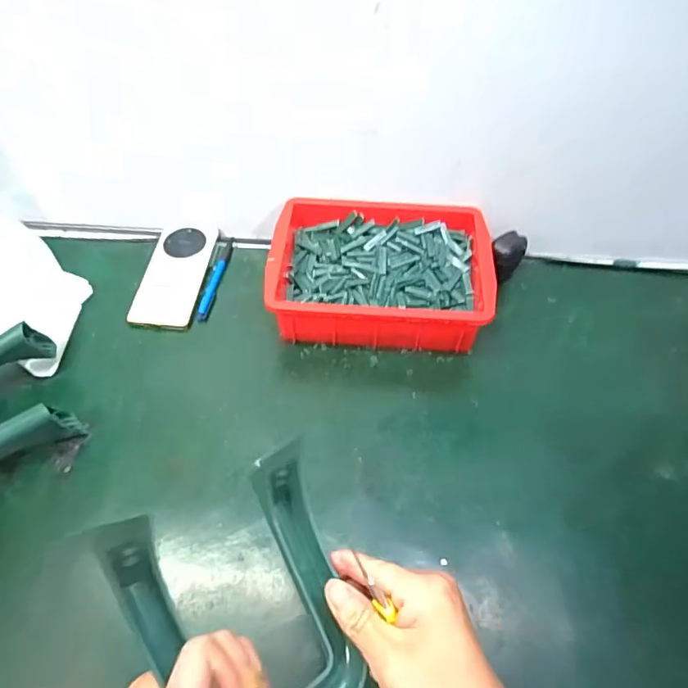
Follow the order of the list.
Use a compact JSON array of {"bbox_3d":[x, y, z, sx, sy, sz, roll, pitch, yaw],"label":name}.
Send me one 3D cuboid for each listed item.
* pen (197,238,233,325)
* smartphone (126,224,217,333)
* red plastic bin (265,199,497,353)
[{"bbox_3d":[-0.163,-0.084,0.636,0.017,0.008,0.134,6,55,3],"label":"pen"},{"bbox_3d":[-0.214,-0.092,0.636,0.074,0.013,0.167,7,59,-1],"label":"smartphone"},{"bbox_3d":[0.043,-0.090,0.603,0.245,0.076,0.188,4,55,1],"label":"red plastic bin"}]

